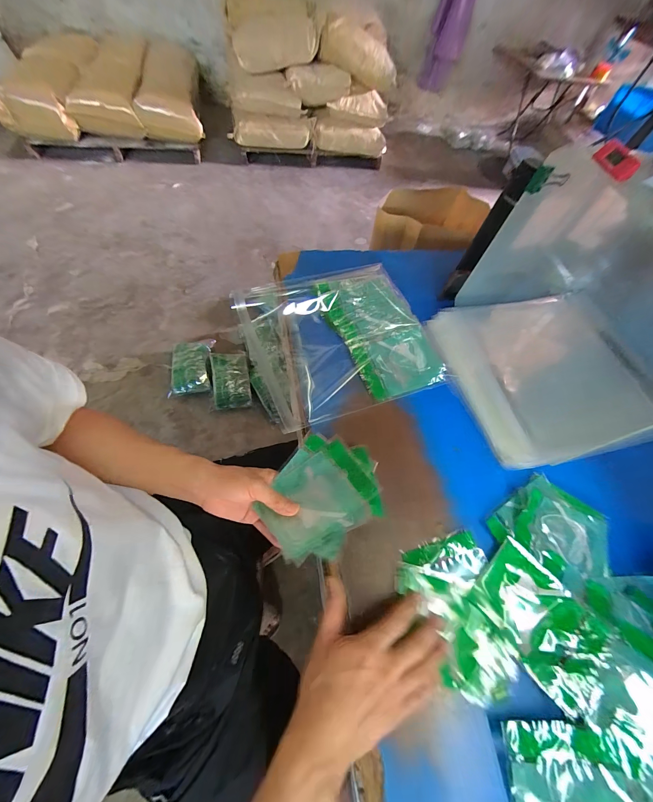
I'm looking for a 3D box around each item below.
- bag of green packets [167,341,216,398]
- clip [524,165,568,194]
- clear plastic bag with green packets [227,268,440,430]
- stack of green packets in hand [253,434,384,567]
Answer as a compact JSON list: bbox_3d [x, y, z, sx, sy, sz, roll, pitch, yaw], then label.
[{"bbox_3d":[-0.614,-0.163,1.359,0.186,0.083,0.299,-4,61,-10],"label":"bag of green packets"},{"bbox_3d":[0.329,-0.325,0.441,0.057,0.037,0.015,-6,61,-11],"label":"clip"},{"bbox_3d":[0.027,-0.119,0.539,0.293,0.048,0.294,-17,64,-17],"label":"clear plastic bag with green packets"},{"bbox_3d":[-0.008,0.120,0.396,0.155,0.021,0.142,-37,48,-11],"label":"stack of green packets in hand"}]

